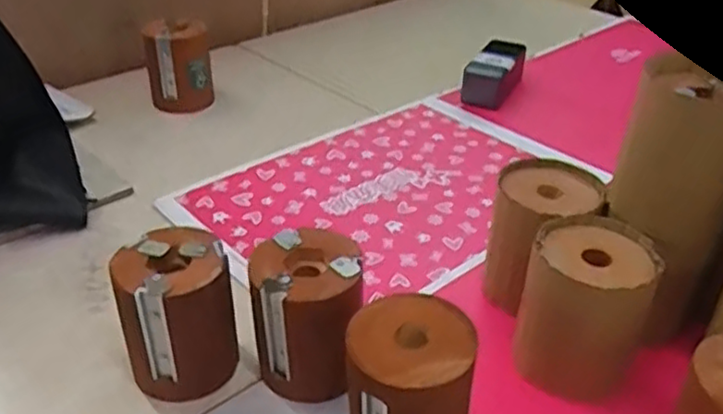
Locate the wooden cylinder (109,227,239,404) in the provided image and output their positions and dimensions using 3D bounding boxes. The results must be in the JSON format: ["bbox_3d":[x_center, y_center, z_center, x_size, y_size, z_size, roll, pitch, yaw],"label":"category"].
[{"bbox_3d":[-0.132,0.078,0.498,0.078,0.104,0.074,-8,34,-15],"label":"wooden cylinder"}]

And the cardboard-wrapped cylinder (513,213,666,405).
[{"bbox_3d":[0.164,0.077,0.505,0.086,0.108,0.099,20,37,26],"label":"cardboard-wrapped cylinder"}]

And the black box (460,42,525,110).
[{"bbox_3d":[0.189,-0.189,0.961,0.060,0.060,0.132,15,35,20],"label":"black box"}]

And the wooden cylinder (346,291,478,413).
[{"bbox_3d":[0.031,0.120,0.435,0.075,0.105,0.070,3,33,1],"label":"wooden cylinder"}]

